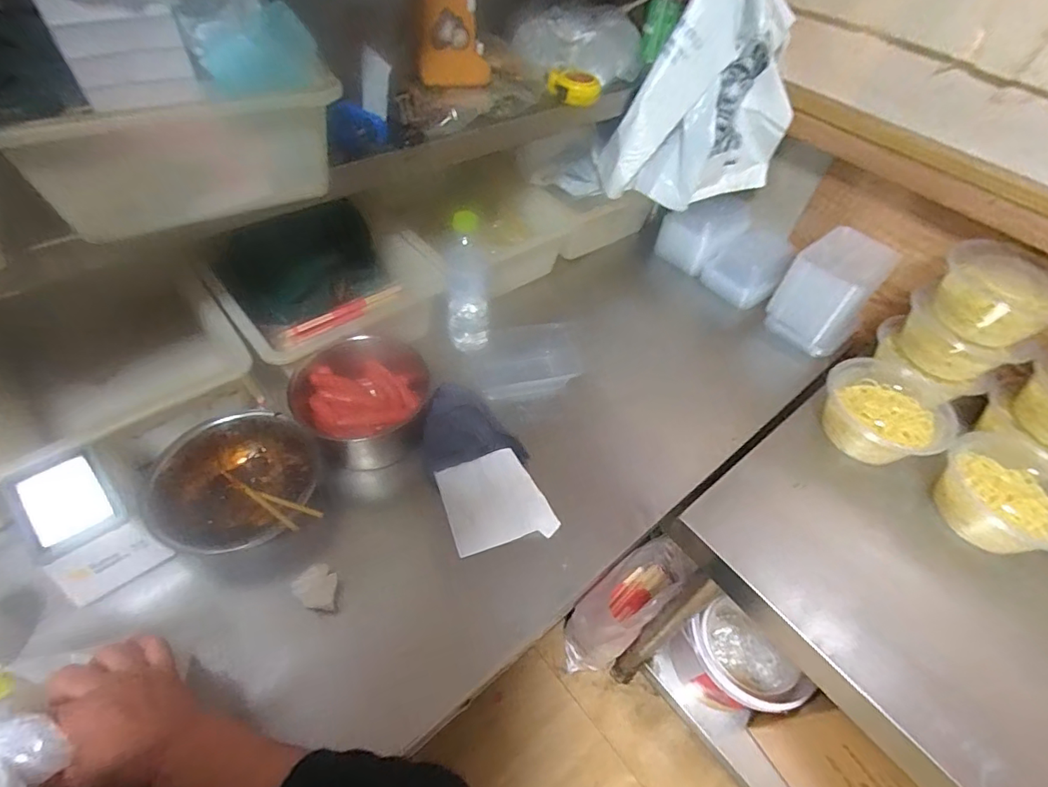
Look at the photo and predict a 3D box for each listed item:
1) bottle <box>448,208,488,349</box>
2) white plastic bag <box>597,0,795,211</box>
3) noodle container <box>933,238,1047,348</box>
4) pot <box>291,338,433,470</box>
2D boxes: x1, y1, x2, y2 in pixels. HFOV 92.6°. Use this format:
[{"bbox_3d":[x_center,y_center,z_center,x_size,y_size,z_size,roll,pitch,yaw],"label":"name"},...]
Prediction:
[{"bbox_3d":[-0.085,-0.163,0.748,0.060,0.199,0.069,0,51,-3],"label":"bottle"},{"bbox_3d":[0.301,-0.520,0.831,0.306,0.378,0.105,-11,53,-12],"label":"white plastic bag"},{"bbox_3d":[0.683,-0.139,0.715,0.128,0.103,0.135,8,51,3],"label":"noodle container"},{"bbox_3d":[-0.200,0.006,0.677,0.159,0.077,0.170,2,51,-2],"label":"pot"}]

